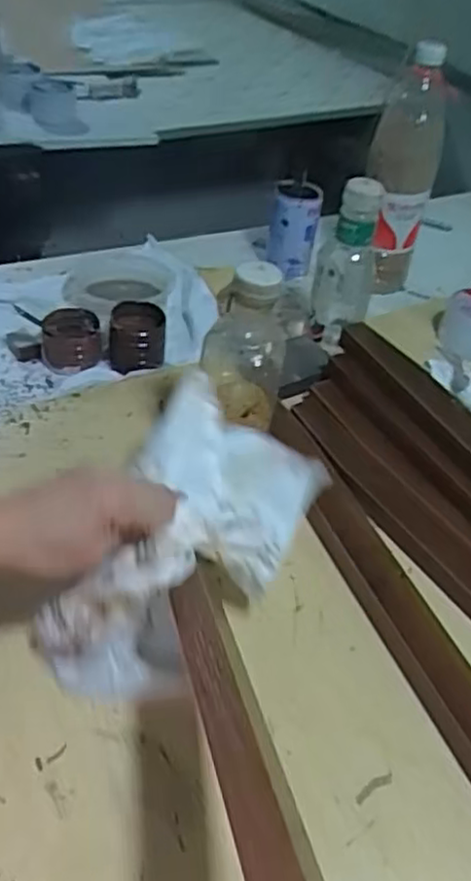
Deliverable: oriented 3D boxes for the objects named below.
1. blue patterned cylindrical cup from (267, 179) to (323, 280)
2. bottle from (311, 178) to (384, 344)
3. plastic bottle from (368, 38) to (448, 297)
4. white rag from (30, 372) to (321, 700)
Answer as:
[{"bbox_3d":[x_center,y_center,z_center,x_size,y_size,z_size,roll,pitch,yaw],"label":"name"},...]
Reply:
[{"bbox_3d":[0.078,-0.289,0.969,0.065,0.121,0.076,11,42,3],"label":"blue patterned cylindrical cup"},{"bbox_3d":[0.124,-0.191,0.778,0.057,0.183,0.054,18,43,11],"label":"bottle"},{"bbox_3d":[0.217,-0.348,0.926,0.087,0.299,0.107,14,43,7],"label":"plastic bottle"},{"bbox_3d":[-0.037,0.077,0.537,0.130,0.098,0.247,23,54,16],"label":"white rag"}]

